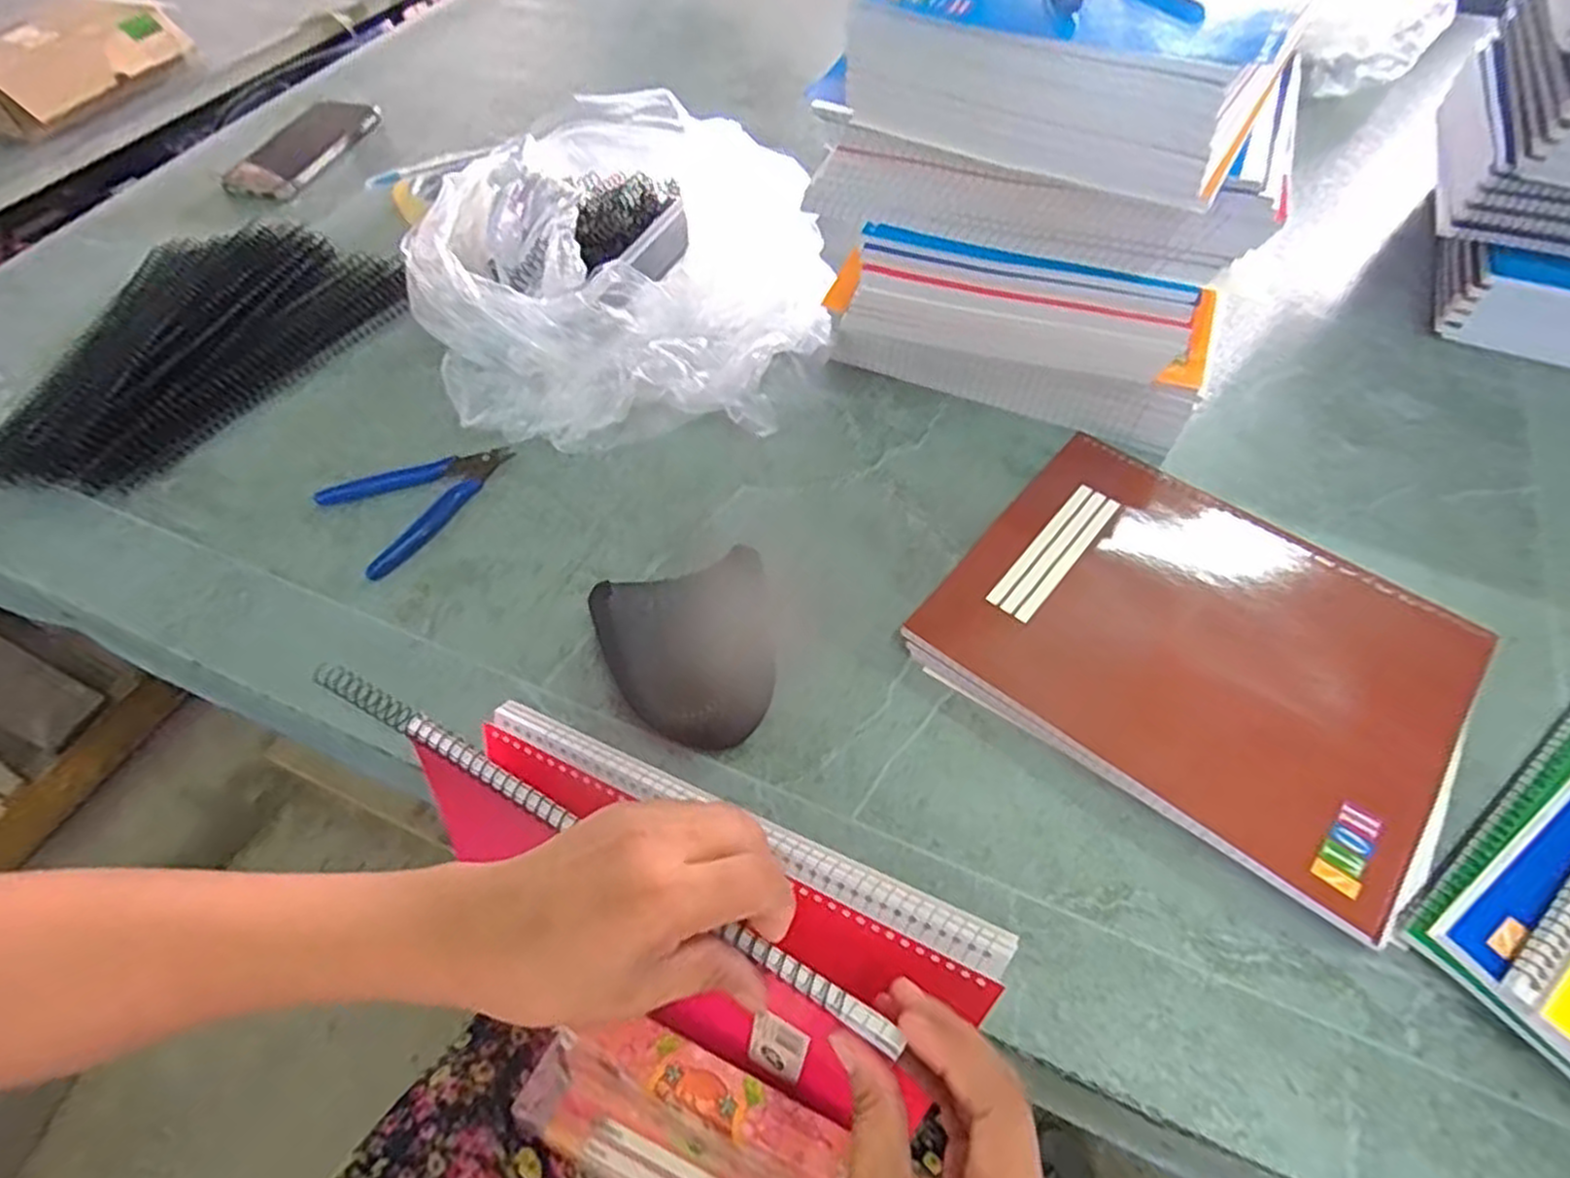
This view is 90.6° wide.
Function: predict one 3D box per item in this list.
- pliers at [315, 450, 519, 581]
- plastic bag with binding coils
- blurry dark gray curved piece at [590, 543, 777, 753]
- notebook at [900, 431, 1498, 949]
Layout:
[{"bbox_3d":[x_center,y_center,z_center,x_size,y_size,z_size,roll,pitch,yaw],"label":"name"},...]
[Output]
[{"bbox_3d":[-0.247,-0.067,0.517,0.087,0.008,0.117,33,63,23],"label":"pliers"},{"bbox_3d":[-0.121,-0.256,0.593,0.307,0.091,0.331,-2,55,2],"label":"plastic bag with binding coils"},{"bbox_3d":[-0.053,0.038,0.424,0.101,0.033,0.101,-12,55,-5],"label":"blurry dark gray curved piece"},{"bbox_3d":[0.223,0.029,0.422,0.248,0.021,0.195,33,63,23],"label":"notebook"}]

